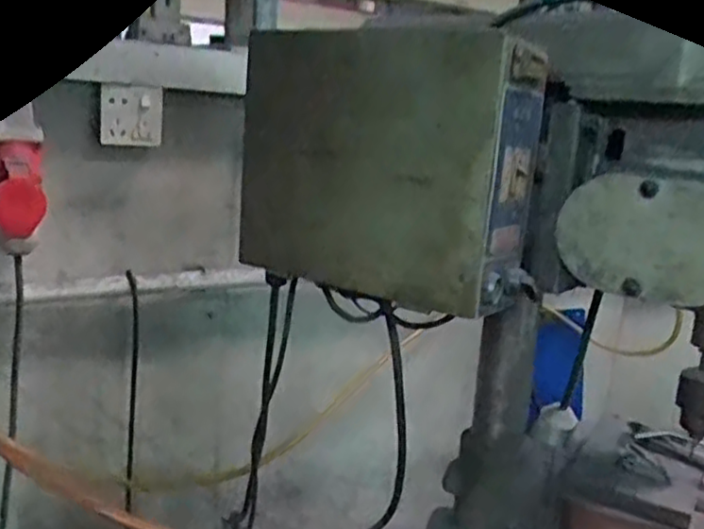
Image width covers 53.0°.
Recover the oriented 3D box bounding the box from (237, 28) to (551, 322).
[{"bbox_3d":[0.030,-0.107,0.748,0.302,0.255,0.121,12,14,32],"label":"box"}]

